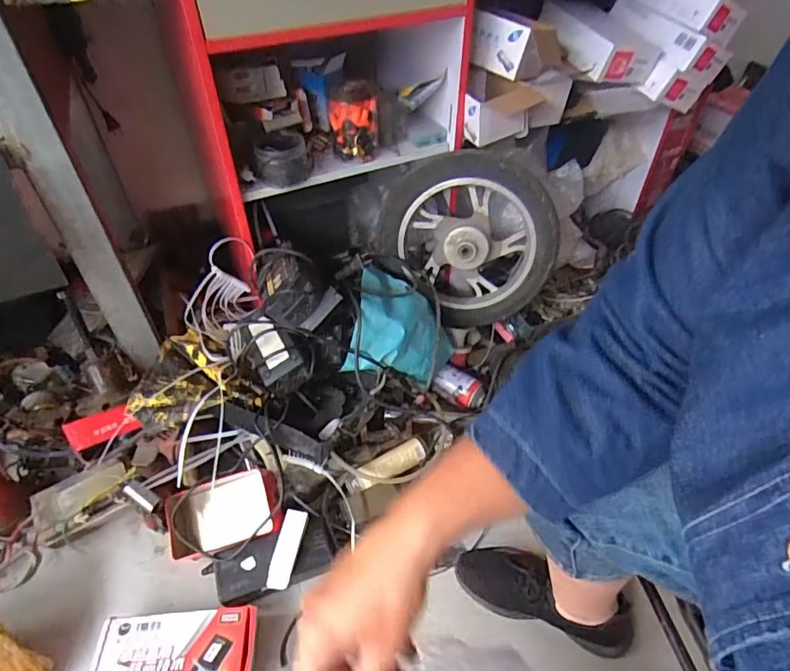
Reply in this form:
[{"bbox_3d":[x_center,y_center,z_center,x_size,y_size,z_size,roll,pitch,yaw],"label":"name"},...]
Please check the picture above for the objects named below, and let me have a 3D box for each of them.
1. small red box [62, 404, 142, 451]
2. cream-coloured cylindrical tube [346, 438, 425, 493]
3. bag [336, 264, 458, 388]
[{"bbox_3d":[-0.495,0.153,0.860,0.104,0.051,0.016,-20,13,-20],"label":"small red box"},{"bbox_3d":[-0.015,0.228,0.889,0.149,0.034,0.048,-24,49,-22],"label":"cream-coloured cylindrical tube"},{"bbox_3d":[0.017,-0.002,0.952,0.192,0.162,0.215,8,46,8],"label":"bag"}]

